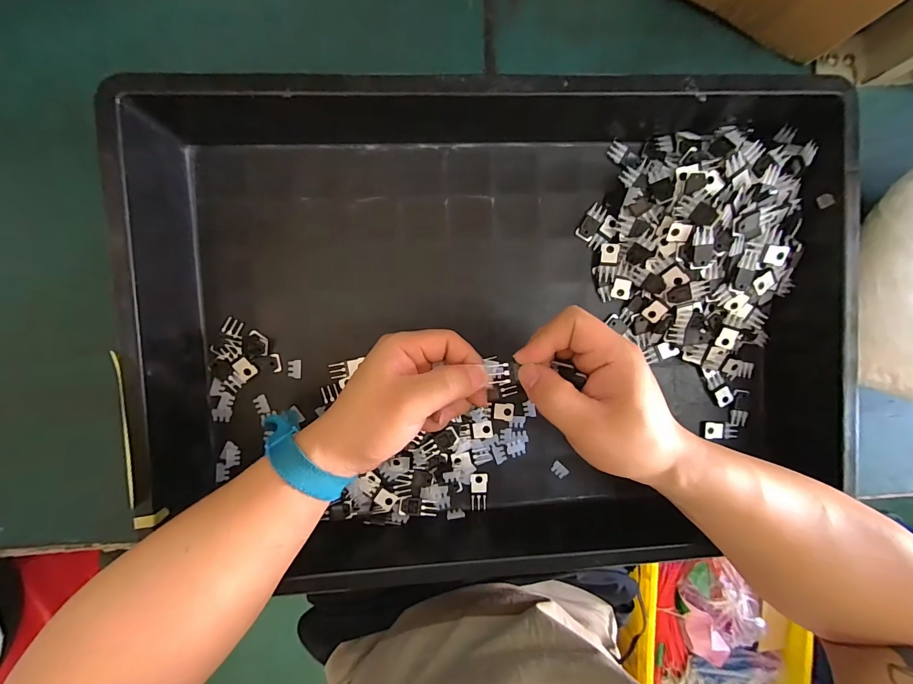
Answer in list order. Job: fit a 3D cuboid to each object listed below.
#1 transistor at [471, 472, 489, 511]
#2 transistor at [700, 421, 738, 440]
[{"bbox_3d":[0.021,0.139,0.355,0.016,0.004,0.037,2,92,-4],"label":"transistor"},{"bbox_3d":[0.249,0.084,0.366,0.033,0.006,0.016,3,92,-4],"label":"transistor"}]

